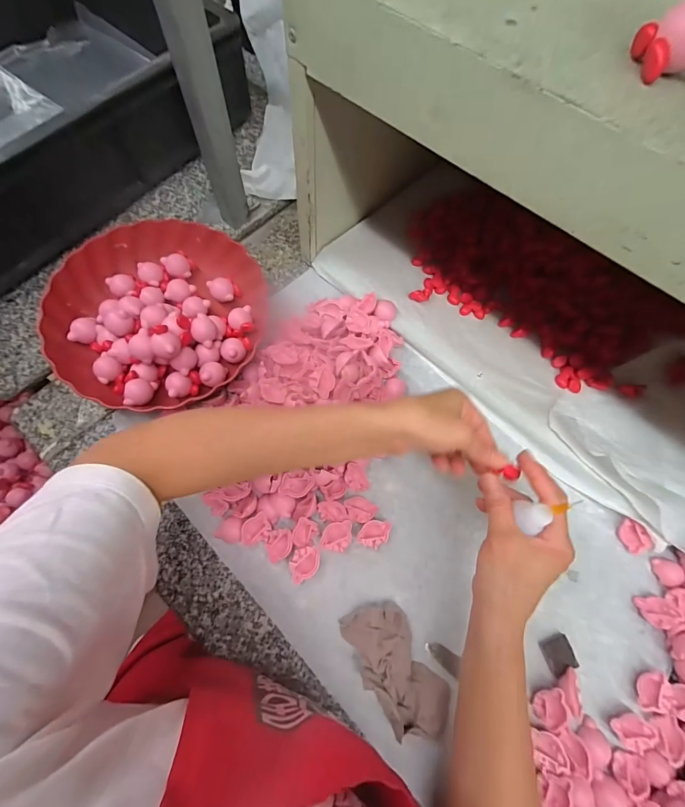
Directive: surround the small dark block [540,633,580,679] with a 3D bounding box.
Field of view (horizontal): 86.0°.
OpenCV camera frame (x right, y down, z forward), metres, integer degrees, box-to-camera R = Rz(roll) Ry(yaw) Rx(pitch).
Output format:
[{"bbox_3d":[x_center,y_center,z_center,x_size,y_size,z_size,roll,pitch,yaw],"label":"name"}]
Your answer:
[{"bbox_3d":[0.213,0.245,0.359,0.029,0.005,0.030,-16,72,-9],"label":"small dark block"}]

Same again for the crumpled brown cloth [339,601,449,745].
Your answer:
[{"bbox_3d":[0.051,0.246,0.342,0.060,0.021,0.118,-30,74,-13],"label":"crumpled brown cloth"}]

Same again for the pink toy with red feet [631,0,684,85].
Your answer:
[{"bbox_3d":[0.177,-0.191,0.193,0.033,0.027,0.024,12,69,2],"label":"pink toy with red feet"}]

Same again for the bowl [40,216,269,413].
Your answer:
[{"bbox_3d":[-0.215,-0.109,0.437,0.222,0.062,0.234,1,70,-3],"label":"bowl"}]

